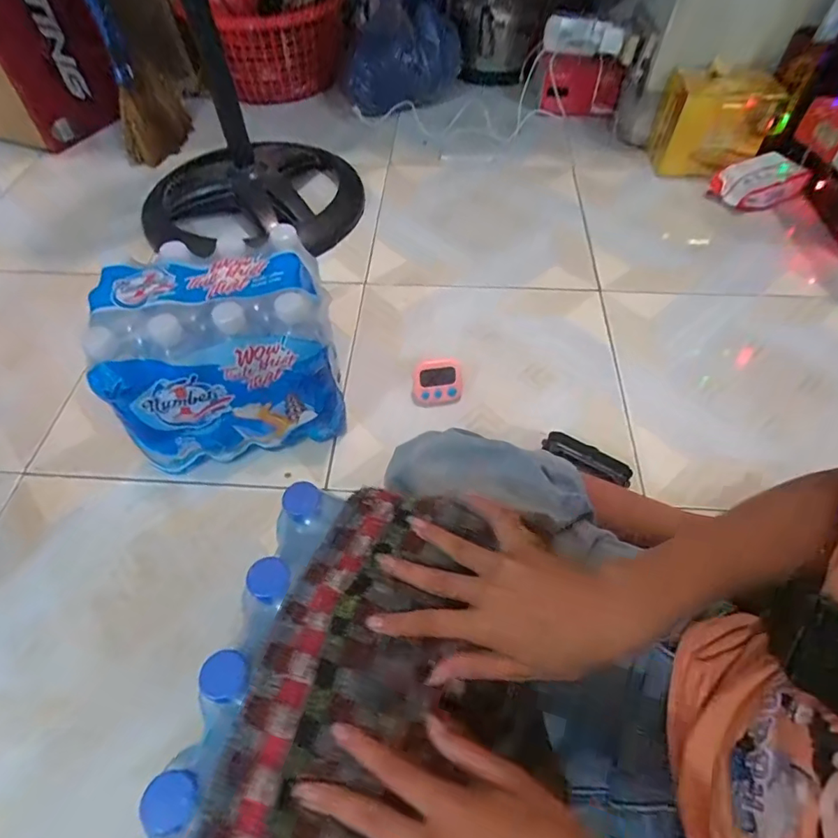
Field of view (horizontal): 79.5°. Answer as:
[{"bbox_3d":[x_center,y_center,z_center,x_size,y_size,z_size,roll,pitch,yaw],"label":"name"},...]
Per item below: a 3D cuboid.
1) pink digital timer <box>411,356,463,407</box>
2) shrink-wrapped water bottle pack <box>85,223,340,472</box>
[{"bbox_3d":[0.025,-0.049,0.700,0.067,0.050,0.046,-3,56,-2],"label":"pink digital timer"},{"bbox_3d":[-0.231,-0.073,0.618,0.247,0.219,0.164,-13,57,-9],"label":"shrink-wrapped water bottle pack"}]

